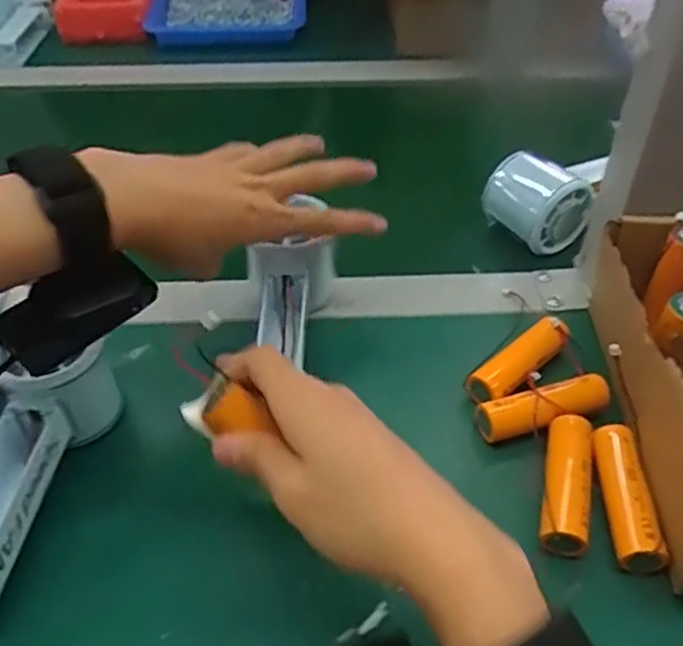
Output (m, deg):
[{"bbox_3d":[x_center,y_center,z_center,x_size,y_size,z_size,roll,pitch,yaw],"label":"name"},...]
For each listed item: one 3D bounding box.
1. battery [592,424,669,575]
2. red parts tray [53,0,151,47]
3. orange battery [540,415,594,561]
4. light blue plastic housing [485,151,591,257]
[{"bbox_3d":[0.139,0.086,0.342,0.020,0.025,0.071,2,44,2],"label":"battery"},{"bbox_3d":[-0.269,-0.377,0.812,0.103,0.051,0.155,-4,44,-4],"label":"red parts tray"},{"bbox_3d":[0.113,0.081,0.349,0.023,0.020,0.072,10,45,10],"label":"orange battery"},{"bbox_3d":[0.137,-0.090,0.495,0.057,0.063,0.057,-23,49,-22],"label":"light blue plastic housing"}]

